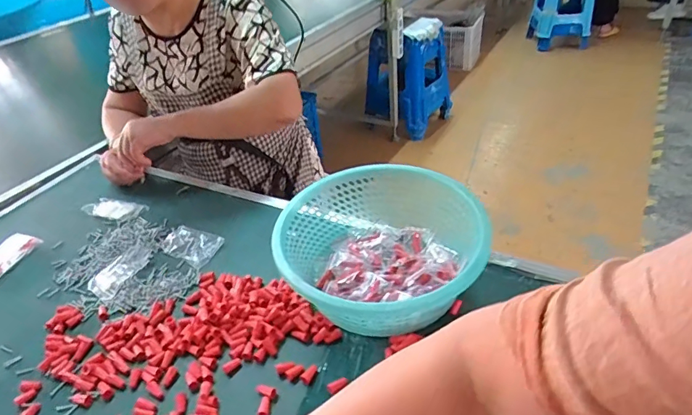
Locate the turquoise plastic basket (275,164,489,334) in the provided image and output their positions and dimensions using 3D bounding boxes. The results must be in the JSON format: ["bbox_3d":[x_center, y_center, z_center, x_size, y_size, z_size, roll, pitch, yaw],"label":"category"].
[{"bbox_3d":[0.045,0.055,0.612,0.270,0.101,0.258,-18,39,-15],"label":"turquoise plastic basket"}]

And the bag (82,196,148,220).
[{"bbox_3d":[-0.441,0.000,0.847,0.118,0.011,0.043,4,38,14],"label":"bag"}]

